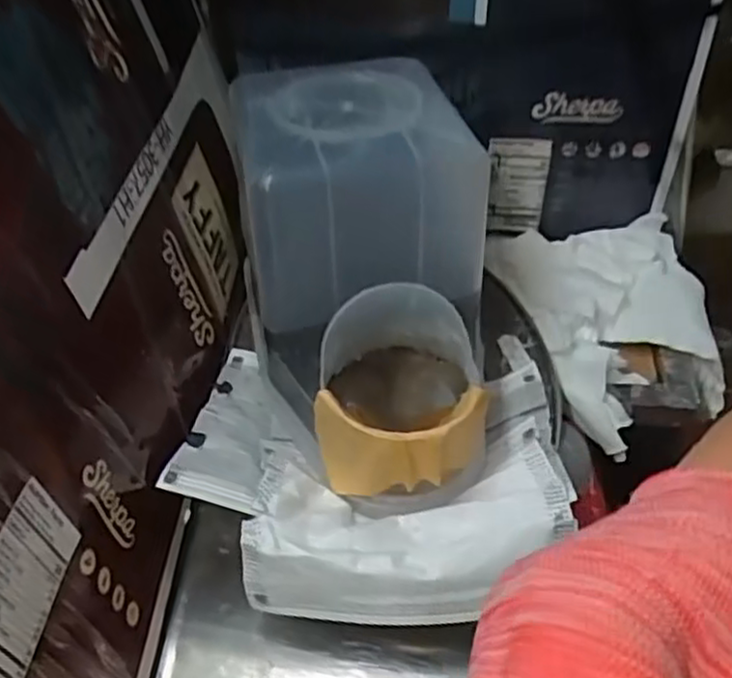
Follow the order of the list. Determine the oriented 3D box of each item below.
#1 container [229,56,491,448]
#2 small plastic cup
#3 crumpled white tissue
[{"bbox_3d":[-0.007,-0.072,0.467,0.135,0.154,0.159,-11,40,-6],"label":"container"},{"bbox_3d":[0.020,0.026,0.400,0.093,0.084,0.094,-3,40,4],"label":"small plastic cup"},{"bbox_3d":[0.176,-0.013,0.528,0.150,0.046,0.210,-9,40,-4],"label":"crumpled white tissue"}]

